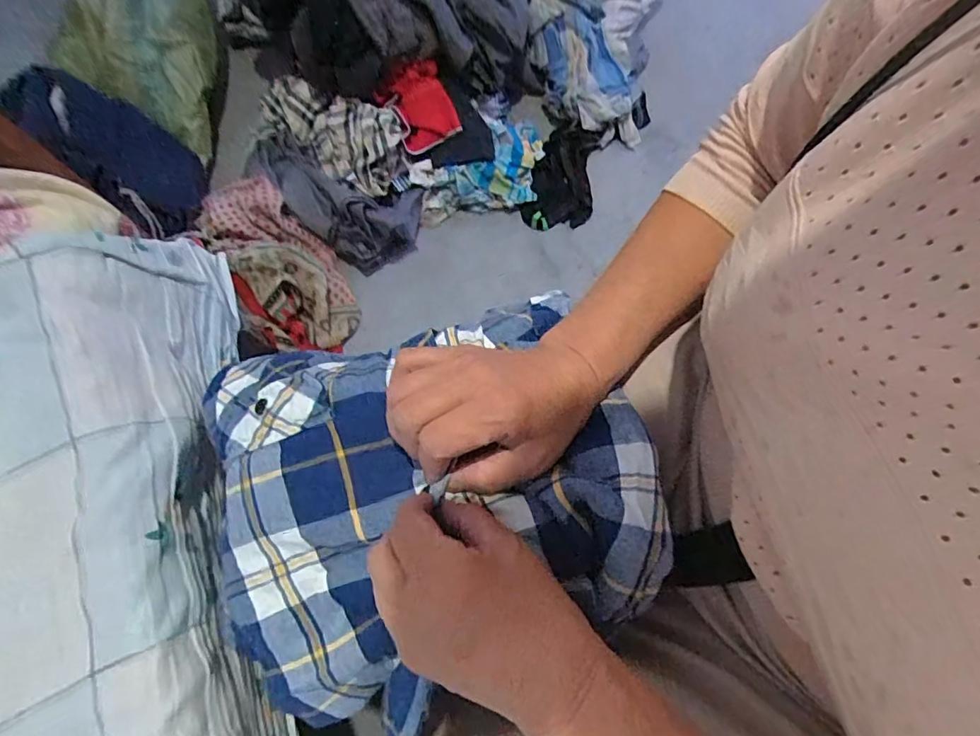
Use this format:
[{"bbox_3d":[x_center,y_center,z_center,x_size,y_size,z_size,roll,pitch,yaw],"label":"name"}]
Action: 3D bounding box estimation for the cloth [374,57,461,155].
[{"bbox_3d":[-0.121,-0.436,0.879,0.118,0.093,0.097,-22,71,-6],"label":"cloth"}]

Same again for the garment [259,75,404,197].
[{"bbox_3d":[-0.279,-0.406,0.881,0.314,0.093,0.128,33,74,13],"label":"garment"}]

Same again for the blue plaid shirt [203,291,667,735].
[{"bbox_3d":[-0.044,0.075,0.329,0.266,0.089,0.248,-15,70,-4],"label":"blue plaid shirt"}]

